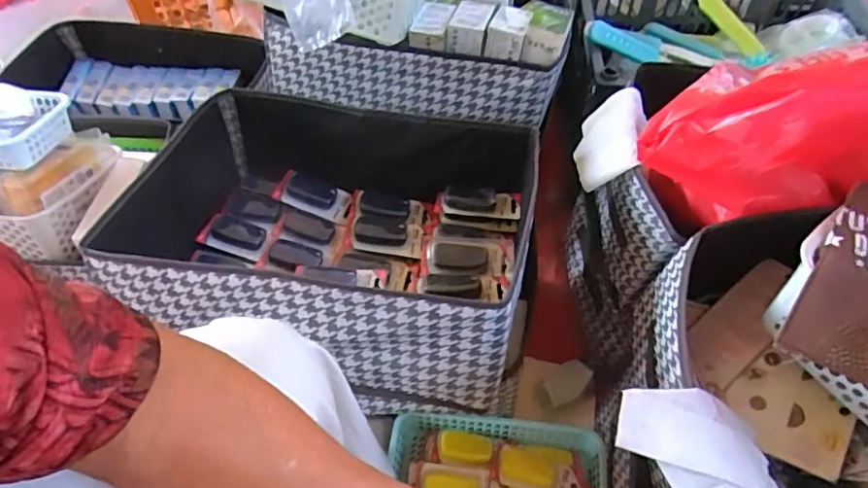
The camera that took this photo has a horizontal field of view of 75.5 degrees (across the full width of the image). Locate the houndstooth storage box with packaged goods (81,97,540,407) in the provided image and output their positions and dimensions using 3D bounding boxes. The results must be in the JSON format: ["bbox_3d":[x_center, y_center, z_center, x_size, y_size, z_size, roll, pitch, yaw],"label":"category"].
[{"bbox_3d":[-0.102,-0.019,0.660,0.422,0.175,0.307,8,52,8],"label":"houndstooth storage box with packaged goods"}]

